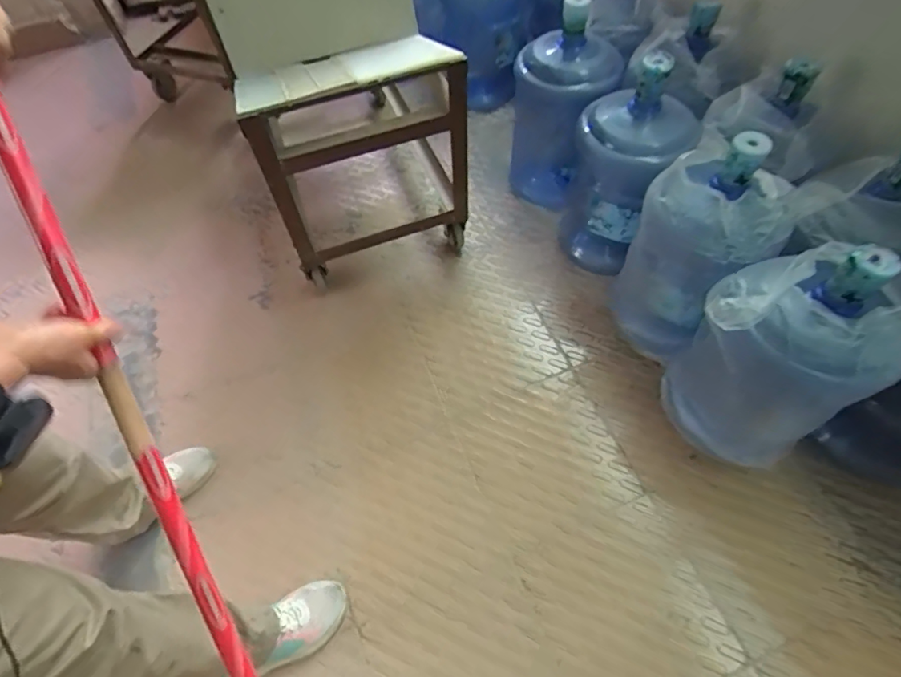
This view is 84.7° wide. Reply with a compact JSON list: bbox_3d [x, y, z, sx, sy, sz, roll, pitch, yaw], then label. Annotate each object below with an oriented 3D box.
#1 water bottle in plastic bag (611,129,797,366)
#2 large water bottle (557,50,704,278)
[{"bbox_3d":[0.502,-0.180,1.008,0.236,0.470,0.285,28,64,20],"label":"water bottle in plastic bag"},{"bbox_3d":[0.393,-0.375,1.137,0.241,0.464,0.263,23,62,18],"label":"large water bottle"}]

